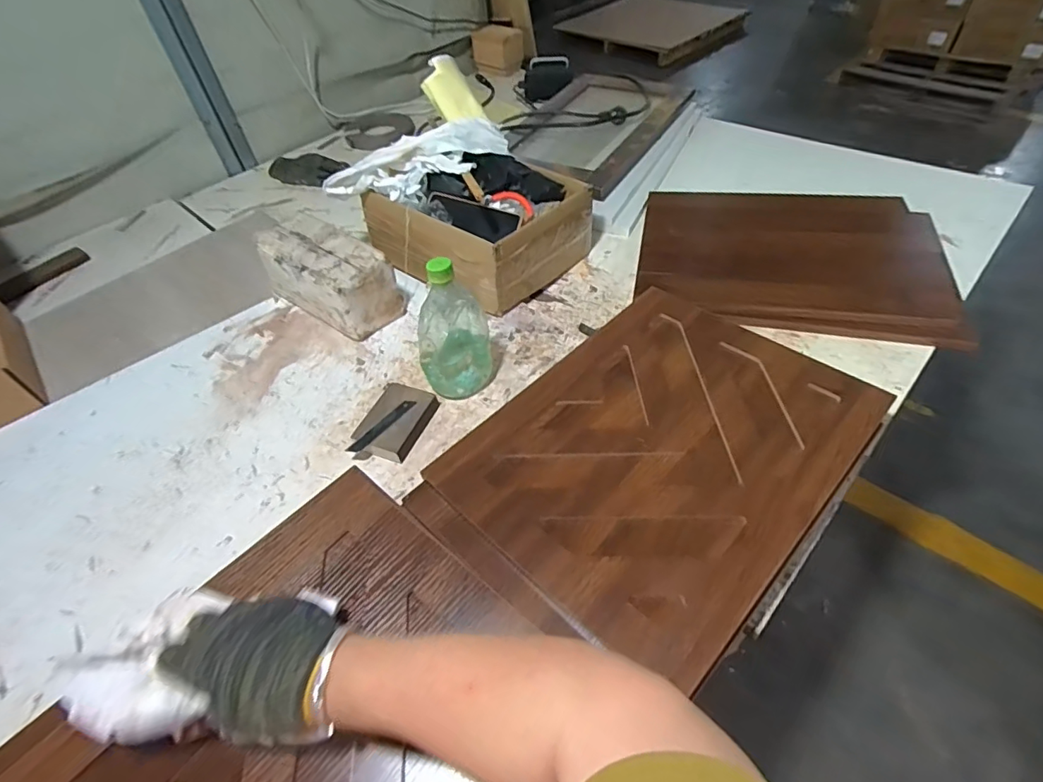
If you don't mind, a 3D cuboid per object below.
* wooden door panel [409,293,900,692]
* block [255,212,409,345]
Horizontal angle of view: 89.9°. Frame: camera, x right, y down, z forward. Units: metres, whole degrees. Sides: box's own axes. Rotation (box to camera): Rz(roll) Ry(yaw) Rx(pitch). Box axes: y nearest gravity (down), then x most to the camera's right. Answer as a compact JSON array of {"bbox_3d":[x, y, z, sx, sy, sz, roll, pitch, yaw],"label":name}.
[{"bbox_3d":[0.153,0.052,0.578,0.413,0.016,0.325,-38,55,-25],"label":"wooden door panel"},{"bbox_3d":[-0.297,-0.179,0.814,0.201,0.112,0.102,29,57,27],"label":"block"}]

